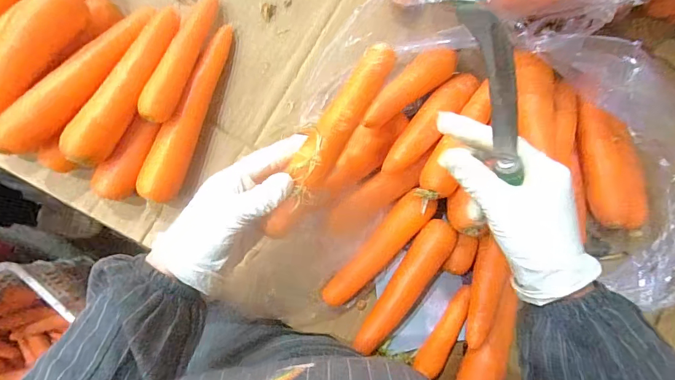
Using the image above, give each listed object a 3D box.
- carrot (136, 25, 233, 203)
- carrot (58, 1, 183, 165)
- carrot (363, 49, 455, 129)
[{"bbox_3d":[-0.158,-0.086,0.414,0.034,0.039,0.204,19,83,-3],"label":"carrot"},{"bbox_3d":[-0.203,-0.104,0.373,0.033,0.034,0.174,26,82,-2],"label":"carrot"},{"bbox_3d":[0.074,-0.111,0.401,0.125,0.027,0.035,-36,88,-8],"label":"carrot"}]

